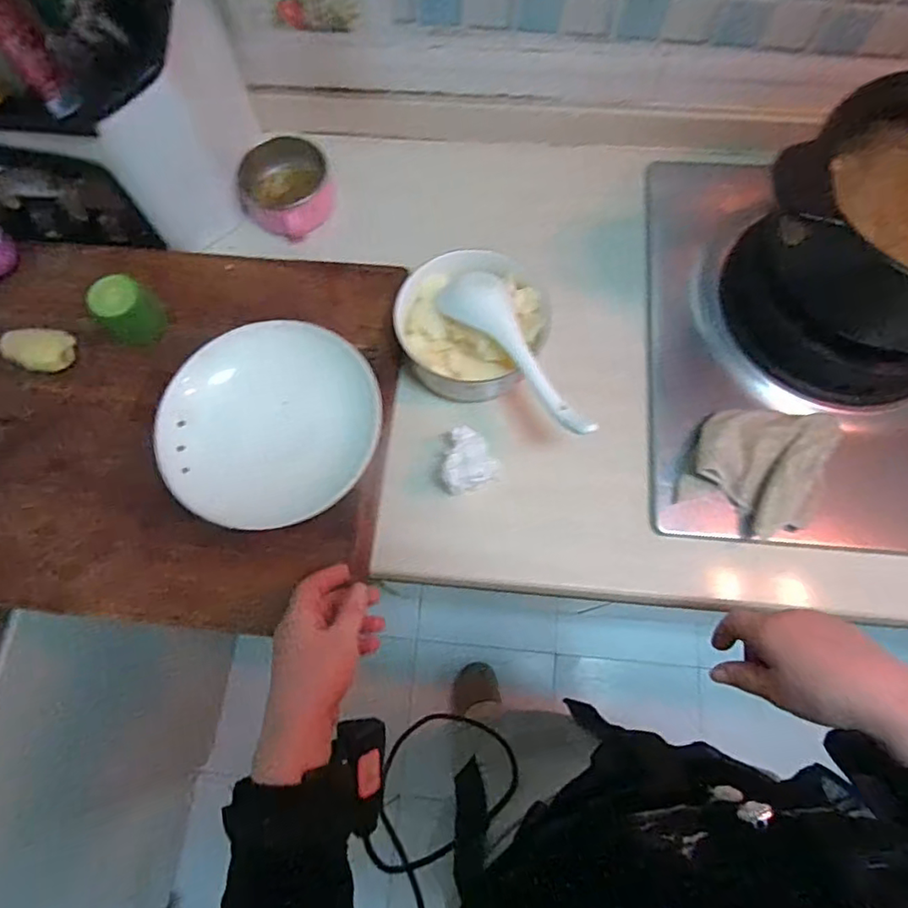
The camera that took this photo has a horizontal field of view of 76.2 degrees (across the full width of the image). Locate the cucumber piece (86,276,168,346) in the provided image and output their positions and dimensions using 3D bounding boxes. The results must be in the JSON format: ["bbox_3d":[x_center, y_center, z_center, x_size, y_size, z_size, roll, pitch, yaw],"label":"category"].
[{"bbox_3d":[-0.322,-0.142,0.575,0.056,0.043,0.053,0,71,1],"label":"cucumber piece"}]

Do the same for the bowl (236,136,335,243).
[{"bbox_3d":[-0.189,-0.302,0.659,0.098,0.050,0.092,0,71,1],"label":"bowl"}]

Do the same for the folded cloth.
[{"bbox_3d":[0.282,0.013,0.543,0.115,0.051,0.121,19,73,8],"label":"folded cloth"}]

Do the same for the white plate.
[{"bbox_3d":[-0.166,-0.029,0.531,0.190,0.036,0.181,0,71,1],"label":"white plate"}]

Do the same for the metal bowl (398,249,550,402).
[{"bbox_3d":[0.018,-0.132,0.584,0.145,0.054,0.145,-10,71,-2],"label":"metal bowl"}]

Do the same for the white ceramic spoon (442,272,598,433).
[{"bbox_3d":[0.066,-0.100,0.545,0.063,0.050,0.212,-38,74,-11],"label":"white ceramic spoon"}]

